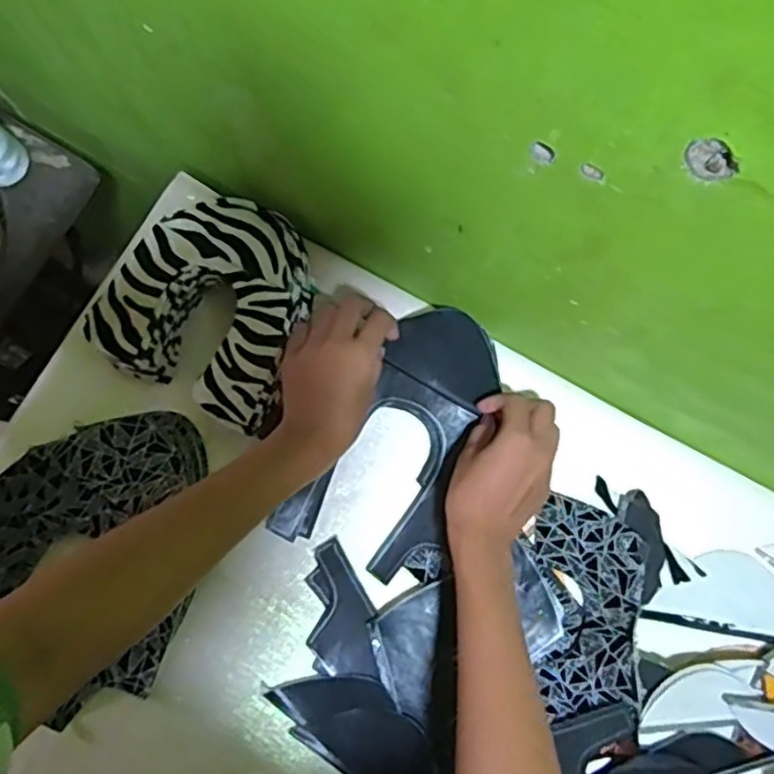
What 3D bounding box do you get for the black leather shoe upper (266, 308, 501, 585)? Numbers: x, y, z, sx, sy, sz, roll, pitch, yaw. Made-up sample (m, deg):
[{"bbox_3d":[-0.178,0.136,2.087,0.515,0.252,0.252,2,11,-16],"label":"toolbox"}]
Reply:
[{"bbox_3d":[0.013,0.044,0.569,0.118,0.022,0.222,25,90,4],"label":"black leather shoe upper"}]

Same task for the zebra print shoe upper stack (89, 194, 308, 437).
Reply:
[{"bbox_3d":[-0.143,-0.070,0.559,0.165,0.060,0.165,26,80,4],"label":"zebra print shoe upper stack"}]

